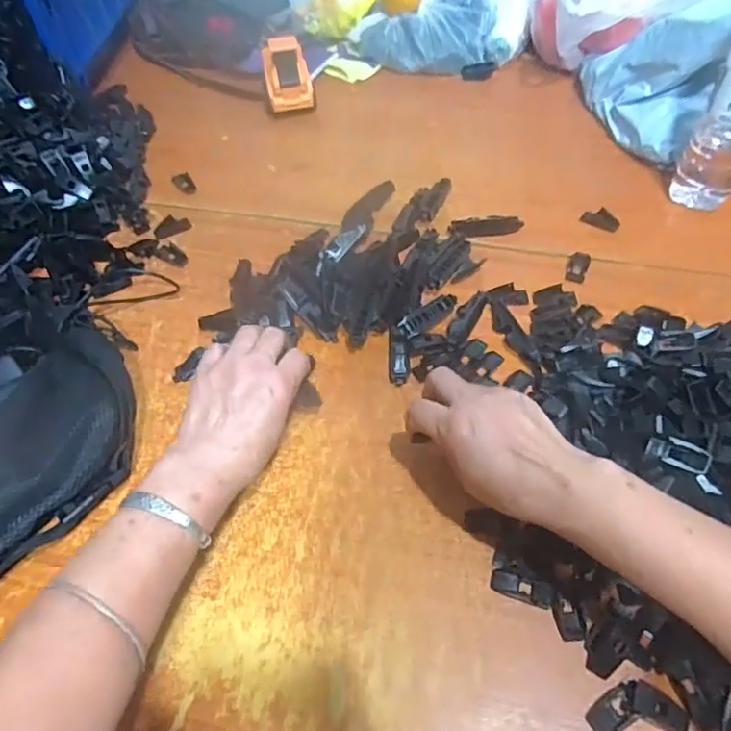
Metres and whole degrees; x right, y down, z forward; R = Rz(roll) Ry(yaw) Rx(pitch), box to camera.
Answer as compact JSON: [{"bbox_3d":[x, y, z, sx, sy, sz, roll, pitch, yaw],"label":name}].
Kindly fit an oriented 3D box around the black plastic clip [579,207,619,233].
[{"bbox_3d":[0.262,-0.163,0.608,0.040,0.007,0.026,32,62,22],"label":"black plastic clip"}]

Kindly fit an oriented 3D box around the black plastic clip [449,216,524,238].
[{"bbox_3d":[0.133,-0.154,0.603,0.079,0.012,0.024,-6,55,-2],"label":"black plastic clip"}]

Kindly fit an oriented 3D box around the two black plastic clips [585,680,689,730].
[{"bbox_3d":[0.171,0.217,0.348,0.059,0.006,0.029,-2,55,0],"label":"two black plastic clips"}]

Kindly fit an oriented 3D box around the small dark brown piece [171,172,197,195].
[{"bbox_3d":[-0.223,-0.224,0.675,0.022,0.006,0.039,-27,58,-16],"label":"small dark brown piece"}]

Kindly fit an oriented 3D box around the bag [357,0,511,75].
[{"bbox_3d":[0.102,-0.493,0.810,0.220,0.070,0.114,8,56,7],"label":"bag"}]

